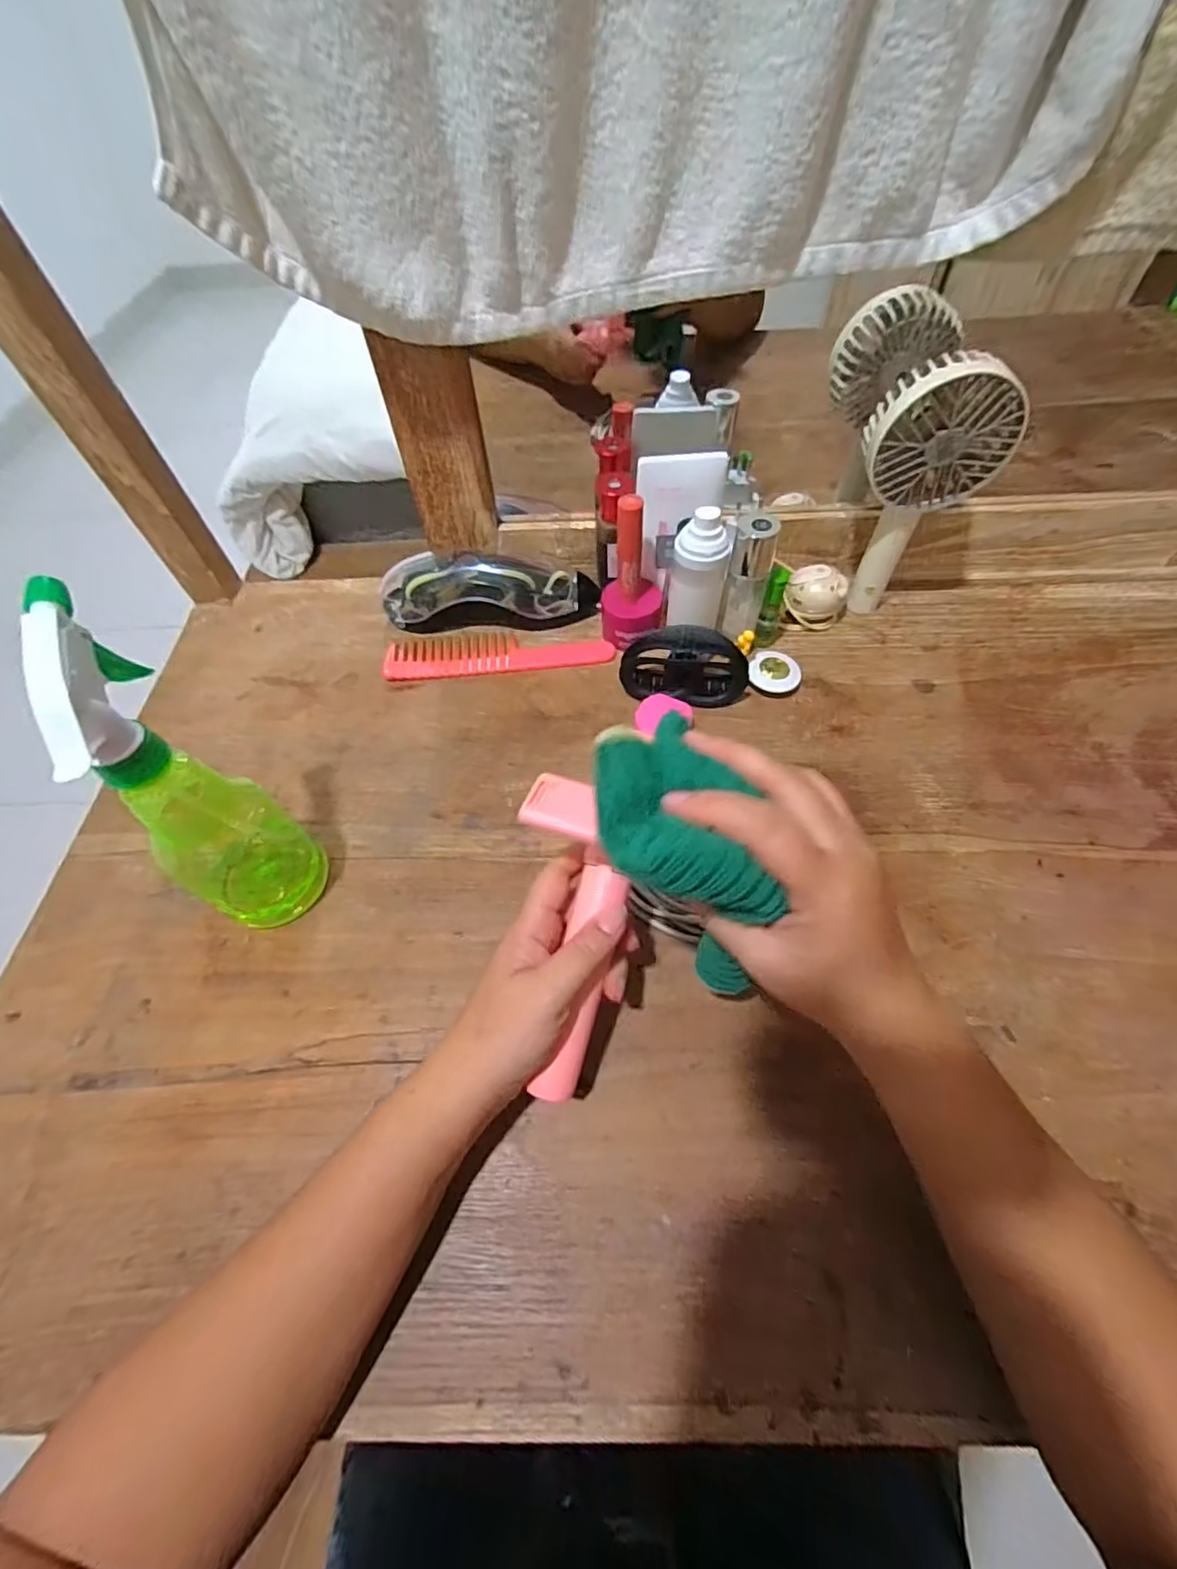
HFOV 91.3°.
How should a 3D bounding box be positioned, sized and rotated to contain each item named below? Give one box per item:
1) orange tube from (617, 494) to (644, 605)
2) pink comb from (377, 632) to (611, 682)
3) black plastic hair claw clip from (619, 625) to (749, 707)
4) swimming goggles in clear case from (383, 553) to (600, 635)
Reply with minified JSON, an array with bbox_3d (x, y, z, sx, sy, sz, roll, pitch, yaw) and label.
[{"bbox_3d":[0.033,-0.181,0.461,0.019,0.095,0.017,4,57,5],"label":"orange tube"},{"bbox_3d":[-0.079,-0.120,0.515,0.198,0.008,0.049,-5,57,-1],"label":"pink comb"},{"bbox_3d":[0.078,-0.095,0.470,0.100,0.047,0.044,5,58,6],"label":"black plastic hair claw clip"},{"bbox_3d":[-0.090,-0.181,0.526,0.191,0.056,0.071,-7,57,-2],"label":"swimming goggles in clear case"}]

